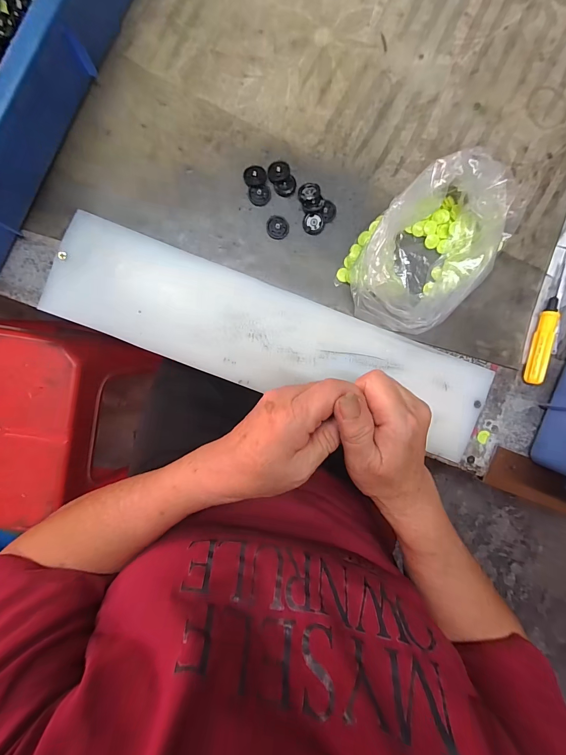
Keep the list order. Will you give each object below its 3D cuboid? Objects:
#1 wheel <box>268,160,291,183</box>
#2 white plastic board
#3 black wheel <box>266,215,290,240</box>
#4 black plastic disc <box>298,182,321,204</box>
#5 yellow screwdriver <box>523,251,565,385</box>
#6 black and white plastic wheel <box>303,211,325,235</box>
[{"bbox_3d":[-0.004,-0.185,0.297,0.018,0.005,0.020,27,91,-3],"label":"wheel"},{"bbox_3d":[-0.004,-0.033,0.299,0.398,0.013,0.095,21,92,-3],"label":"white plastic board"},{"bbox_3d":[-0.005,-0.137,0.299,0.020,0.006,0.019,0,93,-2],"label":"black wheel"},{"bbox_3d":[0.024,-0.167,0.298,0.019,0.006,0.019,0,93,-2],"label":"black plastic disc"},{"bbox_3d":[0.256,-0.058,0.314,0.014,0.016,0.131,15,92,-3],"label":"yellow screwdriver"},{"bbox_3d":[0.028,-0.141,0.301,0.020,0.004,0.018,6,92,-3],"label":"black and white plastic wheel"}]

